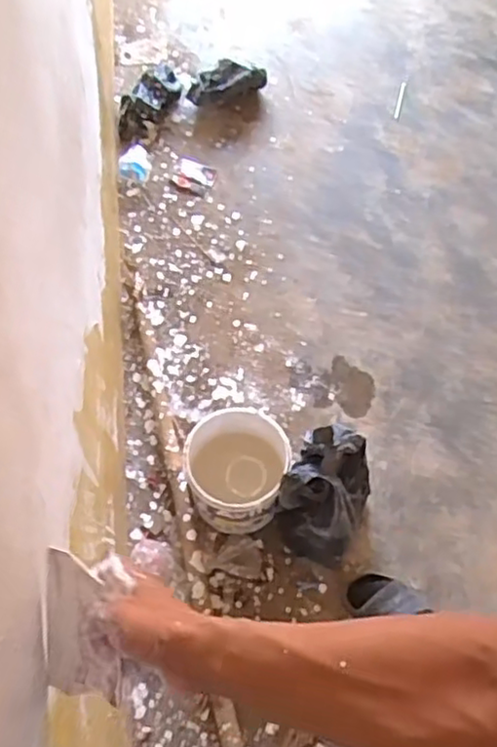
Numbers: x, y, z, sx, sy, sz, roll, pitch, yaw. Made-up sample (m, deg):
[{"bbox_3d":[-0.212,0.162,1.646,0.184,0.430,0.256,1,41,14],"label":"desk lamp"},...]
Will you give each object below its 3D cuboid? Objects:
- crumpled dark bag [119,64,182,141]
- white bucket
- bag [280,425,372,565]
[{"bbox_3d":[-0.237,-0.685,1.710,0.099,0.072,0.264,21,67,8],"label":"crumpled dark bag"},{"bbox_3d":[-0.026,0.178,1.264,0.179,0.183,0.191,1,65,-1],"label":"white bucket"},{"bbox_3d":[0.138,0.214,1.206,0.154,0.257,0.186,22,67,9],"label":"bag"}]

